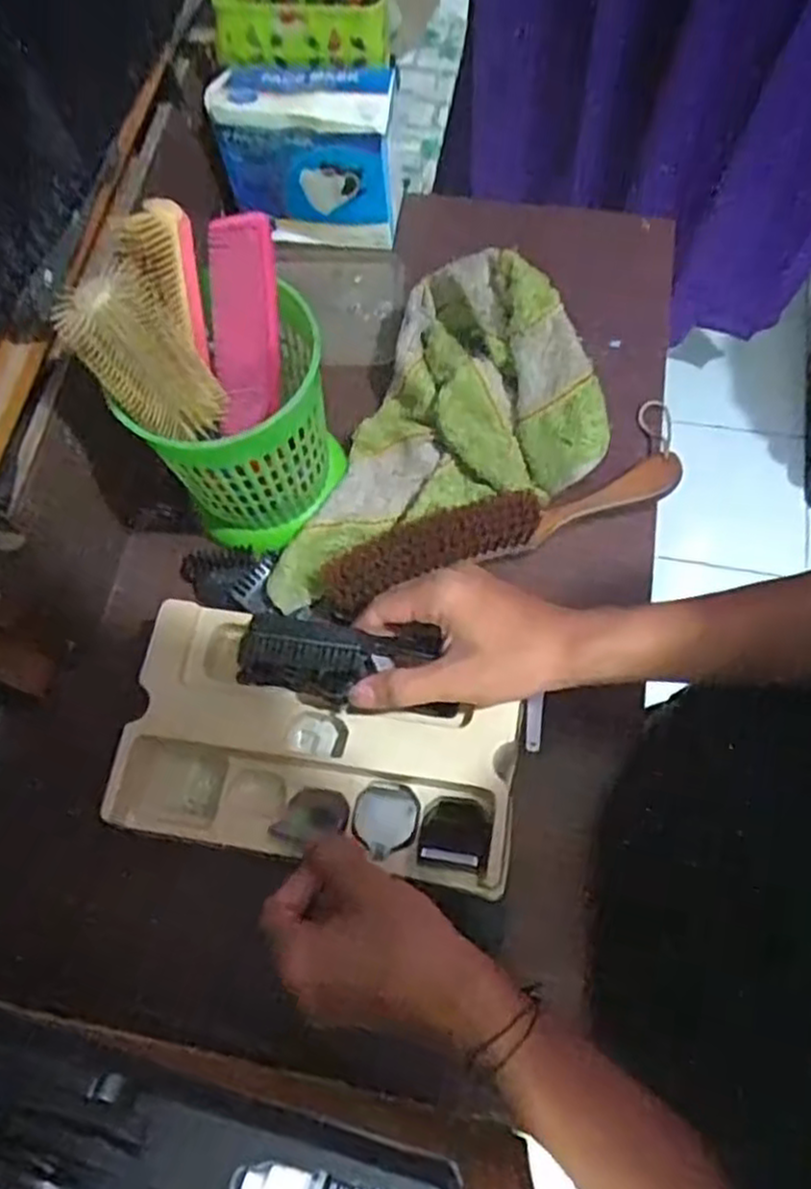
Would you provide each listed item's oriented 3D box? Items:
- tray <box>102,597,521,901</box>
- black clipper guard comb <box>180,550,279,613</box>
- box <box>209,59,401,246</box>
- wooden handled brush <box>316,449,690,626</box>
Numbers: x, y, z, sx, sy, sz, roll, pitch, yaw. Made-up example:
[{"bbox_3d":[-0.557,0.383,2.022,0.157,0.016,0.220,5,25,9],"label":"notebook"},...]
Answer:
[{"bbox_3d":[-0.051,0.085,0.443,0.227,0.029,0.131,9,68,7],"label":"tray"},{"bbox_3d":[-0.124,-0.013,0.522,0.069,0.012,0.047,9,68,7],"label":"black clipper guard comb"},{"bbox_3d":[-0.072,-0.338,0.588,0.131,0.113,0.060,6,68,6],"label":"box"},{"bbox_3d":[0.066,-0.050,0.509,0.261,0.039,0.039,-23,68,-6],"label":"wooden handled brush"}]

